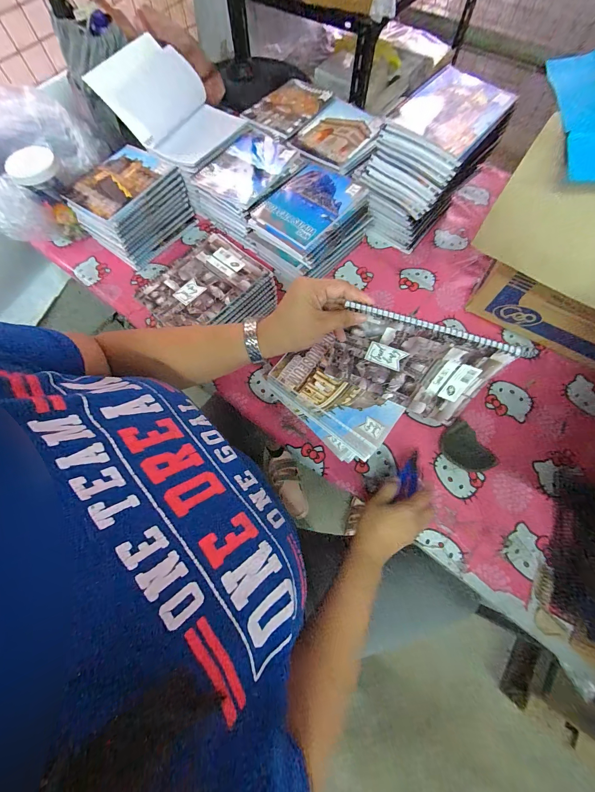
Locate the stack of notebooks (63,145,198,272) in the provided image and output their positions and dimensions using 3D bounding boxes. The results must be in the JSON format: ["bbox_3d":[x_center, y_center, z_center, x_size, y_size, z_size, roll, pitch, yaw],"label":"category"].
[{"bbox_3d":[-0.377,-0.434,0.712,0.174,0.121,0.211,36,74,15],"label":"stack of notebooks"}]

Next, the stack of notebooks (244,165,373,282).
[{"bbox_3d":[0.023,-0.380,0.670,0.176,0.106,0.209,41,75,16],"label":"stack of notebooks"}]

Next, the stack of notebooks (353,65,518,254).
[{"bbox_3d":[0.260,-0.455,0.637,0.168,0.240,0.193,39,75,15],"label":"stack of notebooks"}]

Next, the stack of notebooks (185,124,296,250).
[{"bbox_3d":[-0.116,-0.493,0.719,0.187,0.105,0.215,40,75,16],"label":"stack of notebooks"}]

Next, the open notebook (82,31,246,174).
[{"bbox_3d":[-0.283,-0.654,0.704,0.274,0.055,0.212,41,75,-9],"label":"open notebook"}]

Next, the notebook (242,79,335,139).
[{"bbox_3d":[-0.019,-0.710,0.752,0.156,0.011,0.208,33,73,14],"label":"notebook"}]

